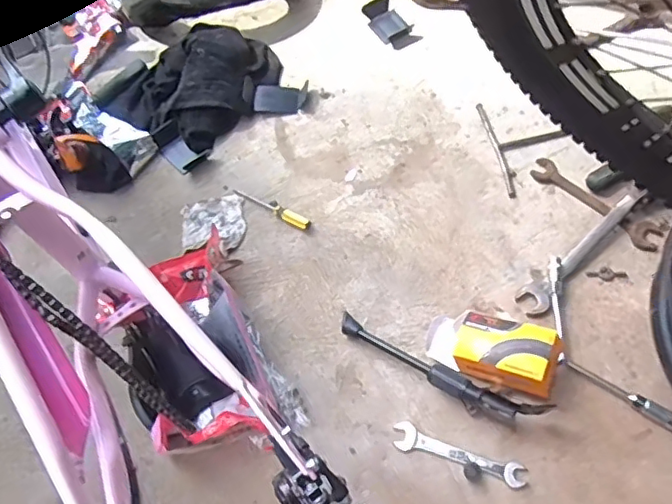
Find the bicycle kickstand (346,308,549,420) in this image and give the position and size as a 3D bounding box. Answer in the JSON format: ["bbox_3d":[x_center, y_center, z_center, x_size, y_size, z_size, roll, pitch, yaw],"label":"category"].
[{"bbox_3d":[0.123,0.147,0.707,0.277,0.054,0.044,24,57,32],"label":"bicycle kickstand"}]

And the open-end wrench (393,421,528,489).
[{"bbox_3d":[0.142,0.234,0.665,0.151,0.004,0.033,13,57,18],"label":"open-end wrench"}]

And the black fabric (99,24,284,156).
[{"bbox_3d":[-0.248,-0.331,1.025,0.254,0.084,0.267,24,59,13],"label":"black fabric"}]

